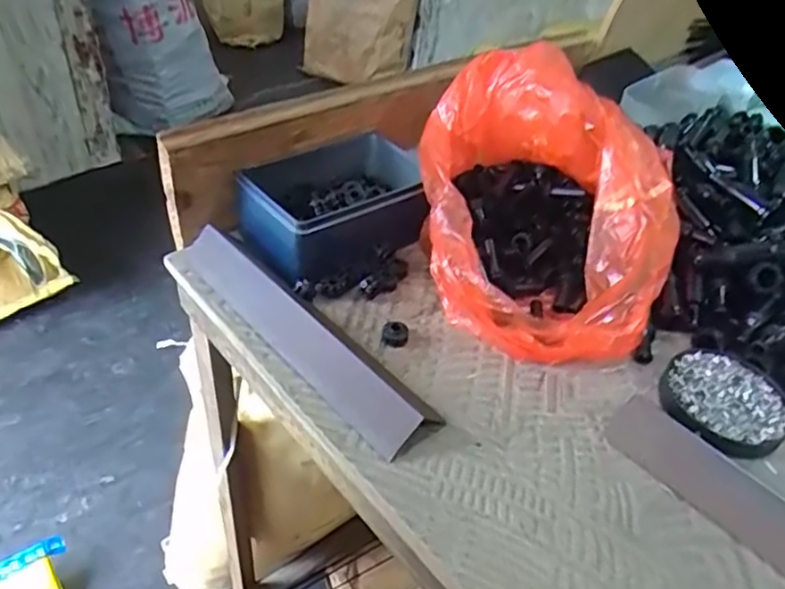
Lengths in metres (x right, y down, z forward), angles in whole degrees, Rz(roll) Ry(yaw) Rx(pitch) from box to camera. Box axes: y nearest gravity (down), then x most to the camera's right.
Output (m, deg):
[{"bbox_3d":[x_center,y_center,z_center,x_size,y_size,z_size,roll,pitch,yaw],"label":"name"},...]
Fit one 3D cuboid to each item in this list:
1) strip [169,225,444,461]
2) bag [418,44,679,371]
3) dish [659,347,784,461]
[{"bbox_3d":[-0.068,0.017,0.444,0.045,0.028,0.244,-29,53,-35],"label":"strip"},{"bbox_3d":[0.125,-0.066,0.486,0.198,0.139,0.224,5,41,-3],"label":"bag"},{"bbox_3d":[0.232,0.074,0.443,0.081,0.014,0.084,5,41,-4],"label":"dish"}]

